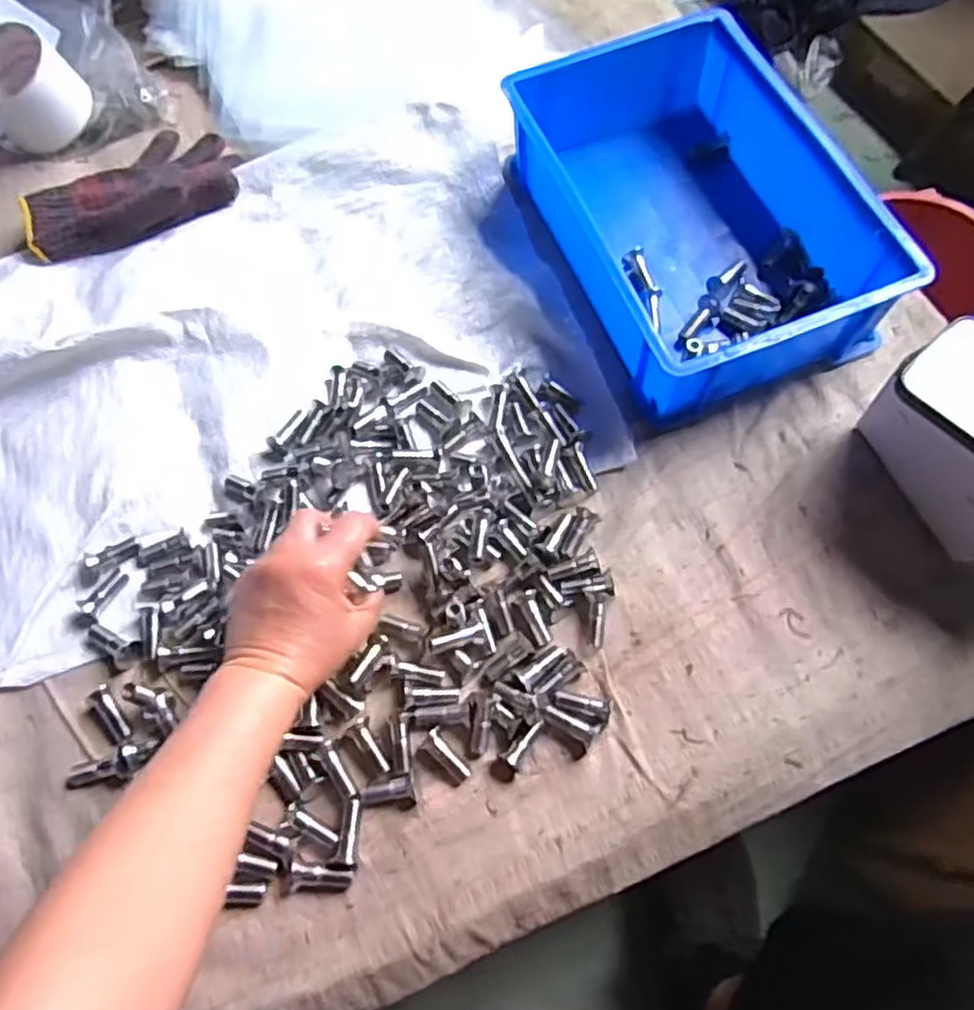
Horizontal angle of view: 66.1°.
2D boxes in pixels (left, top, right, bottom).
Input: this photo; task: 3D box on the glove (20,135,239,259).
[{"bbox_3d":[-0.302,-0.272,0.627,0.172,0.032,0.111,-23,67,-8],"label":"glove"}]

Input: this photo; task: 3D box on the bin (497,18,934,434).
[{"bbox_3d":[0.157,-0.227,0.572,0.189,0.077,0.294,-20,67,-6],"label":"bin"}]

